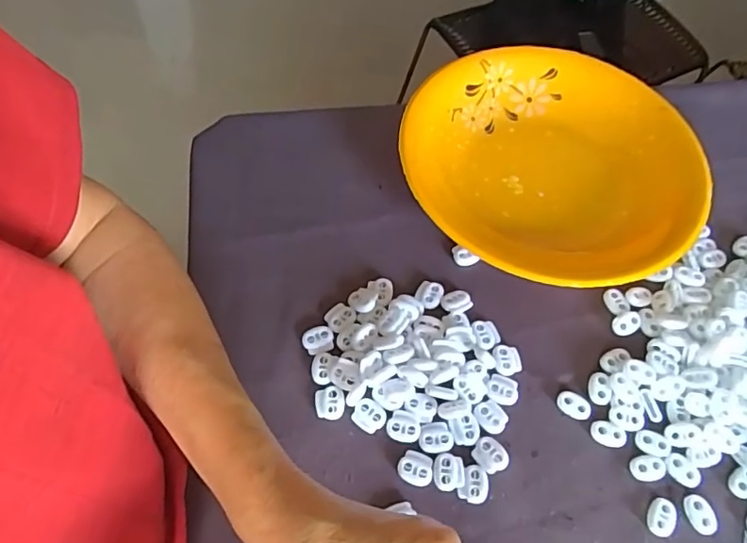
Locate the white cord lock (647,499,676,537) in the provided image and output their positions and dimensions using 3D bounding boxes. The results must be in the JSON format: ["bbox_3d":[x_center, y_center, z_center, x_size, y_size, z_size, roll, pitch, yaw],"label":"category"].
[{"bbox_3d":[0.178,0.152,0.328,0.016,0.005,0.021,27,63,11],"label":"white cord lock"}]

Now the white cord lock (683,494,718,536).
[{"bbox_3d":[0.203,0.150,0.330,0.015,0.004,0.023,-10,62,-9],"label":"white cord lock"}]

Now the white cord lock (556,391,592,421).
[{"bbox_3d":[0.136,0.091,0.360,0.023,0.005,0.014,27,63,11],"label":"white cord lock"}]

